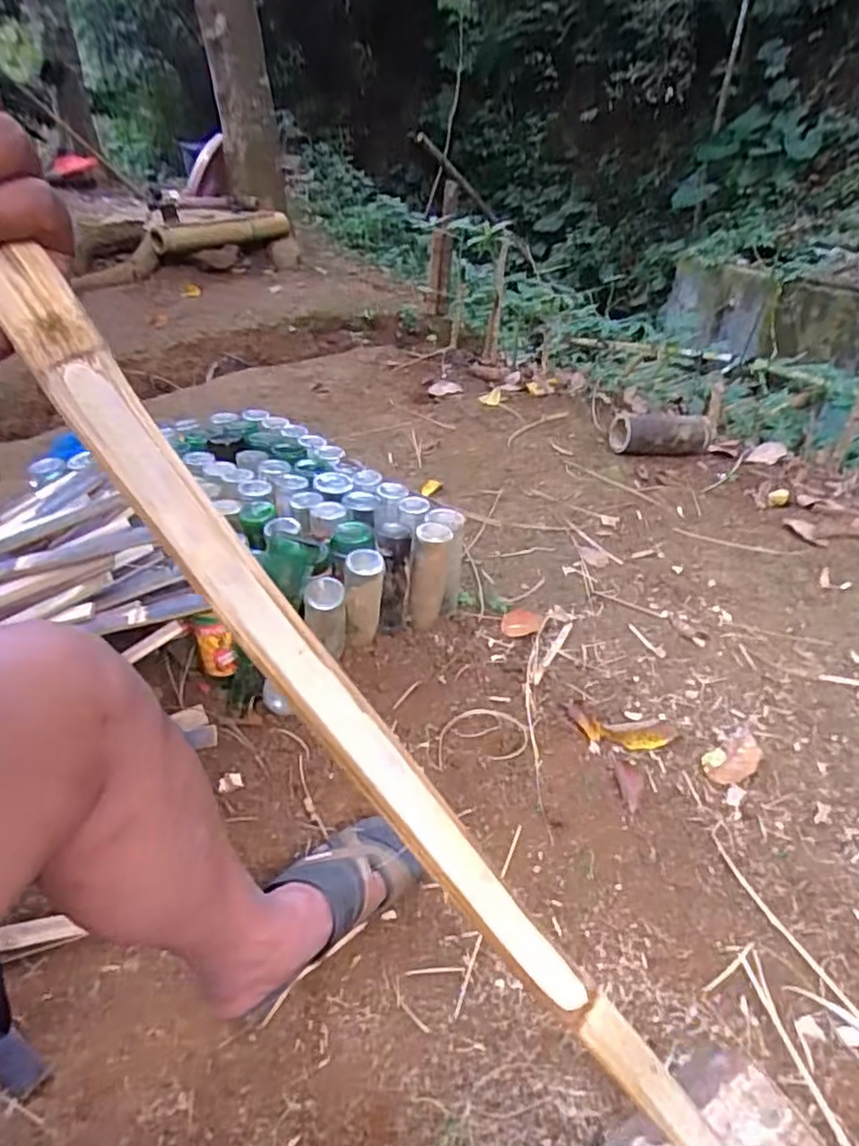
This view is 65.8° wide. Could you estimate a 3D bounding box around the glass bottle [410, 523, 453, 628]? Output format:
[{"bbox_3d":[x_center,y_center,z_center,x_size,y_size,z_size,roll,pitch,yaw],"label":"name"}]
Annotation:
[{"bbox_3d":[0.001,0.014,1.108,0.066,0.197,0.062,3,37,0],"label":"glass bottle"}]

